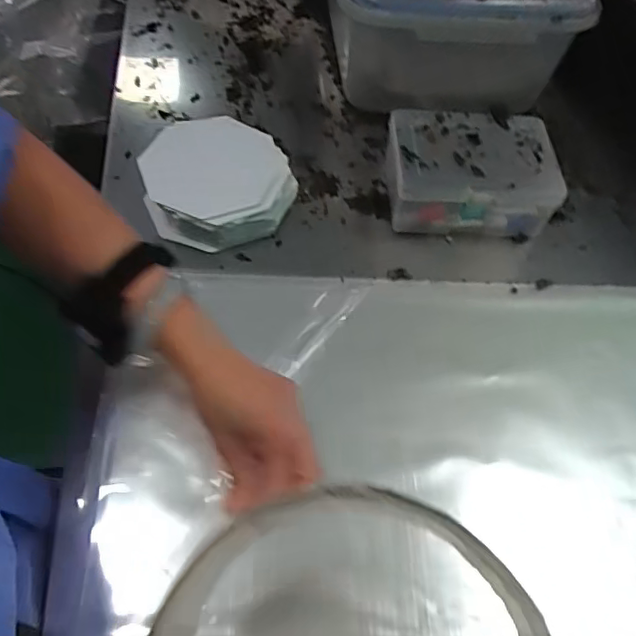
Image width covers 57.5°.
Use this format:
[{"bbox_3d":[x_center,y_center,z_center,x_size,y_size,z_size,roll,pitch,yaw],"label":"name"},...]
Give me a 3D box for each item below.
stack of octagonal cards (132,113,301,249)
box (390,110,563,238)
[{"bbox_3d":[-0.118,-0.156,0.646,0.159,0.051,0.167,-22,61,-18],"label":"stack of octagonal cards"},{"bbox_3d":[0.169,-0.160,0.657,0.182,0.079,0.123,4,56,-2],"label":"box"}]

